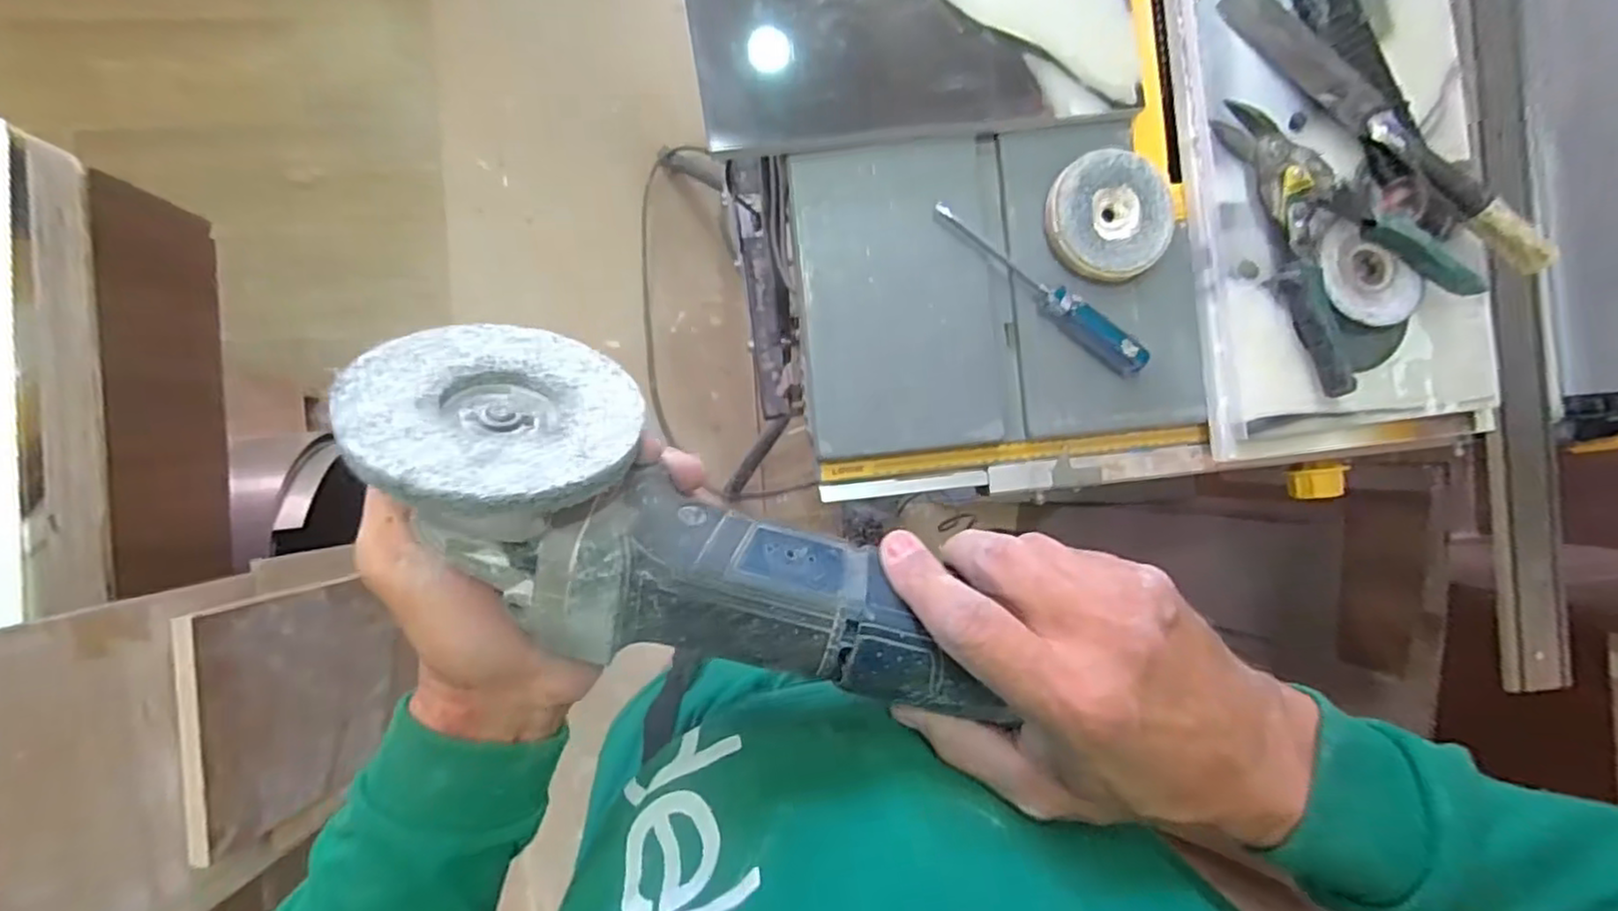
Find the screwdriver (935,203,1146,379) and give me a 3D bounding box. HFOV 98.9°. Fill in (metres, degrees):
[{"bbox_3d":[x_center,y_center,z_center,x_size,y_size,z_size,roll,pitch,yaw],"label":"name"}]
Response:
[{"bbox_3d":[0.184,-0.134,0.543,0.201,0.024,0.028,37,86,-5],"label":"screwdriver"}]

